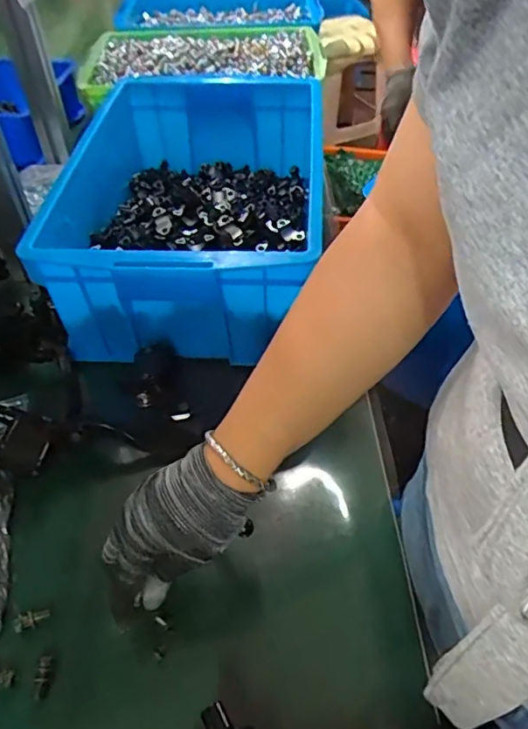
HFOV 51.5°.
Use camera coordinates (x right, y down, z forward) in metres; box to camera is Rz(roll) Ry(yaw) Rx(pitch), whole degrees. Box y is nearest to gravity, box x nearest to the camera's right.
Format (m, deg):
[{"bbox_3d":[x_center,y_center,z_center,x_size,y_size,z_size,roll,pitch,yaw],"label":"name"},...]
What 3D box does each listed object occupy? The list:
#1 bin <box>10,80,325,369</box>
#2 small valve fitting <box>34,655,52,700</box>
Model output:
[{"bbox_3d":[-0.087,-0.214,0.720,0.307,0.150,0.455,2,48,3],"label":"bin"},{"bbox_3d":[-0.168,0.238,0.418,0.010,0.007,0.029,-3,61,-2],"label":"small valve fitting"}]

